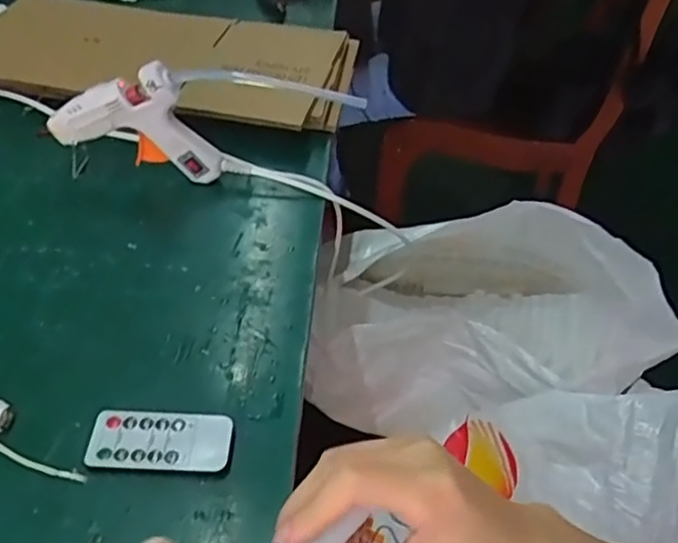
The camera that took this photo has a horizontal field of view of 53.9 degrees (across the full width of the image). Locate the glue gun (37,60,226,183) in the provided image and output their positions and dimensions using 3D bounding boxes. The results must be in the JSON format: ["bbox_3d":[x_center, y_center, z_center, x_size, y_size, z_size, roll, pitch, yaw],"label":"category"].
[{"bbox_3d":[-0.173,-0.122,0.562,0.139,0.107,0.023,1,44,-3],"label":"glue gun"}]

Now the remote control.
[{"bbox_3d":[-0.108,0.102,0.404,0.083,0.006,0.039,3,44,-1],"label":"remote control"}]

